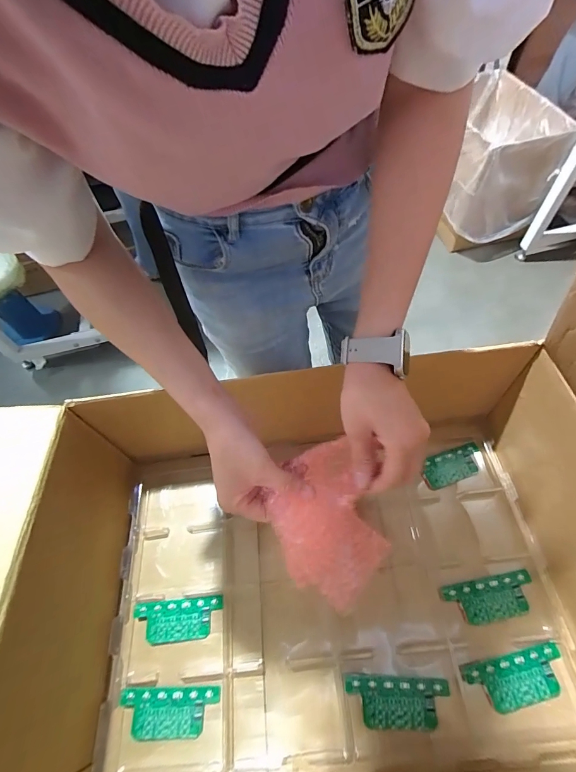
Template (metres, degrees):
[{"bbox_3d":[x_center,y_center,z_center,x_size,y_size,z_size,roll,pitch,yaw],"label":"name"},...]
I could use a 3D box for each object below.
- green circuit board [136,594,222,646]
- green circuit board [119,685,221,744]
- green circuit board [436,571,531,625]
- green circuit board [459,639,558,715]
[{"bbox_3d":[-0.169,0.359,0.555,0.131,0.013,0.055,-7,58,1],"label":"green circuit board"},{"bbox_3d":[-0.161,0.445,0.490,0.132,0.012,0.055,-4,58,3],"label":"green circuit board"},{"bbox_3d":[0.295,0.311,0.527,0.132,0.007,0.054,-11,58,-2],"label":"green circuit board"},{"bbox_3d":[0.304,0.390,0.480,0.134,0.013,0.056,-13,58,-3],"label":"green circuit board"}]

